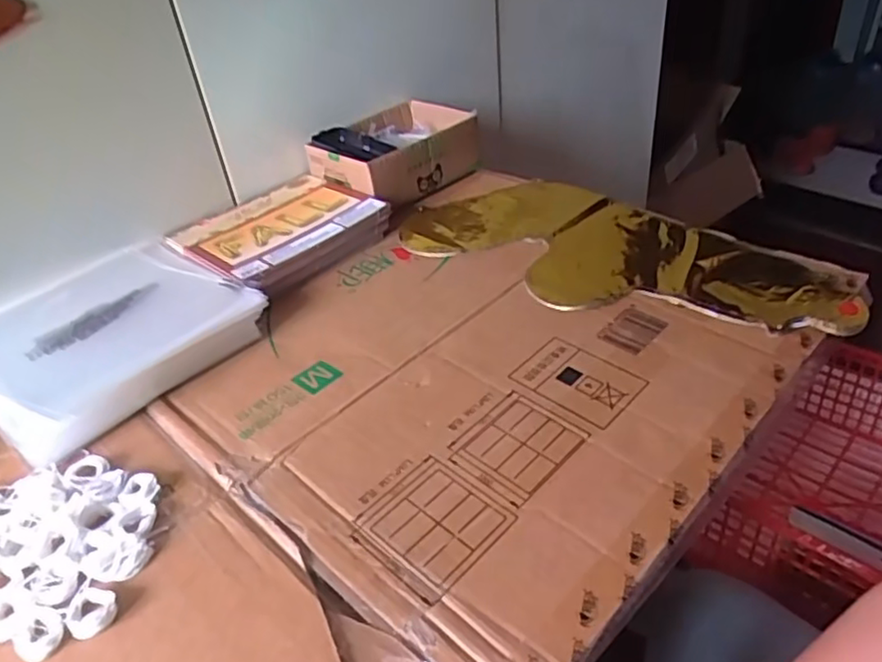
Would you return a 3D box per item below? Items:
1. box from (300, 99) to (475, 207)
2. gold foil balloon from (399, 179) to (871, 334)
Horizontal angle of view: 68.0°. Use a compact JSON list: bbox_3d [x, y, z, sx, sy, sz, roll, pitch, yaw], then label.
[{"bbox_3d":[-0.058,-0.227,0.834,0.141,0.067,0.199,24,46,33],"label":"box"},{"bbox_3d":[0.169,-0.076,0.662,0.439,0.028,0.209,24,46,33],"label":"gold foil balloon"}]

